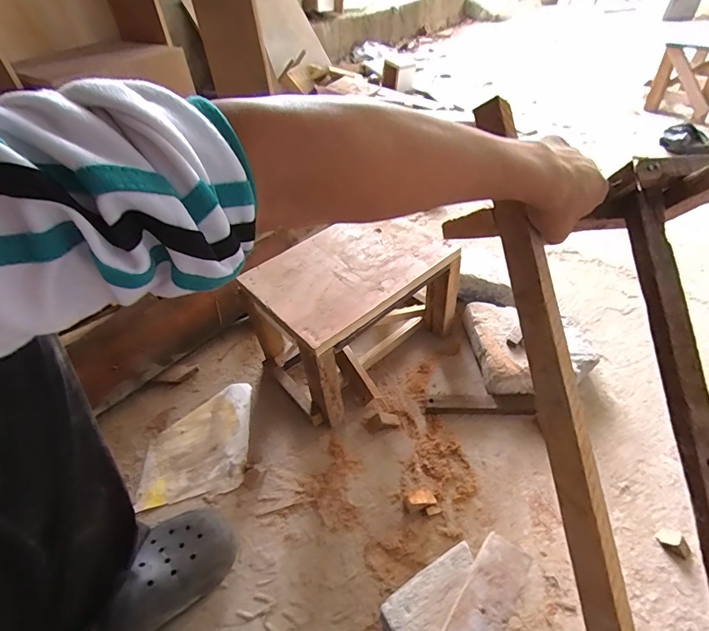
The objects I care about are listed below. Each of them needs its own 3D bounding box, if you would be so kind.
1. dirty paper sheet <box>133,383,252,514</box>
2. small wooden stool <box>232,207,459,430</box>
[{"bbox_3d":[-0.273,0.219,0.718,0.166,0.009,0.207,-6,43,-2],"label":"dirty paper sheet"},{"bbox_3d":[0.001,-0.008,0.776,0.343,0.225,0.241,-29,48,-24],"label":"small wooden stool"}]

